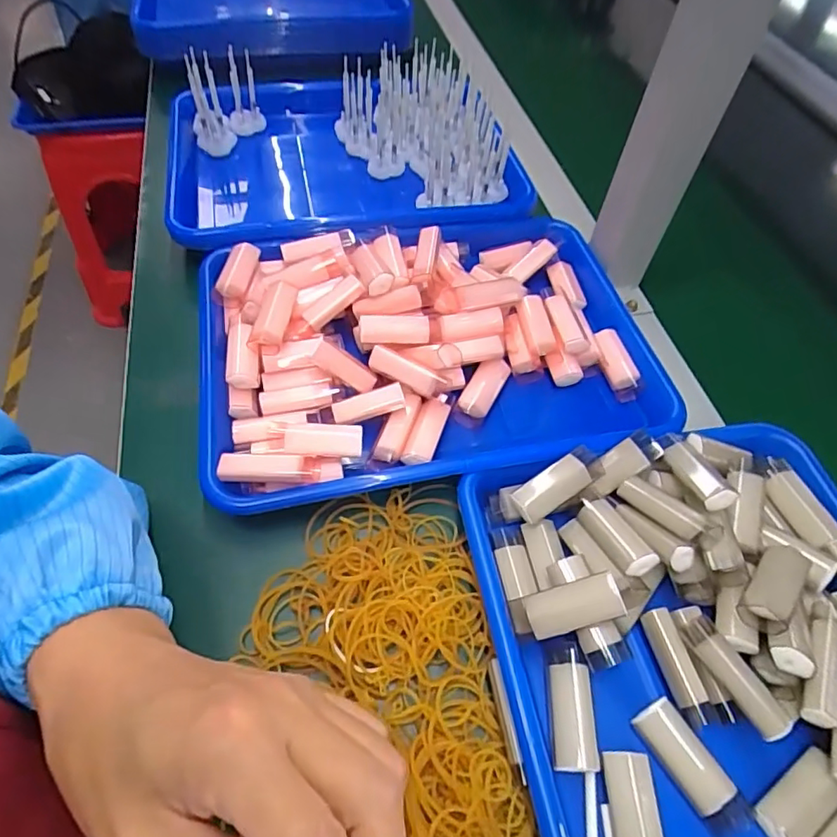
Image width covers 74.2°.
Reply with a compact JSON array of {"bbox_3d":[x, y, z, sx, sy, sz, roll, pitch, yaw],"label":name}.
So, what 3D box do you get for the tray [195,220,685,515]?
[{"bbox_3d":[0.007,-0.065,0.427,0.338,0.051,0.247,-9,57,-10],"label":"tray"}]

